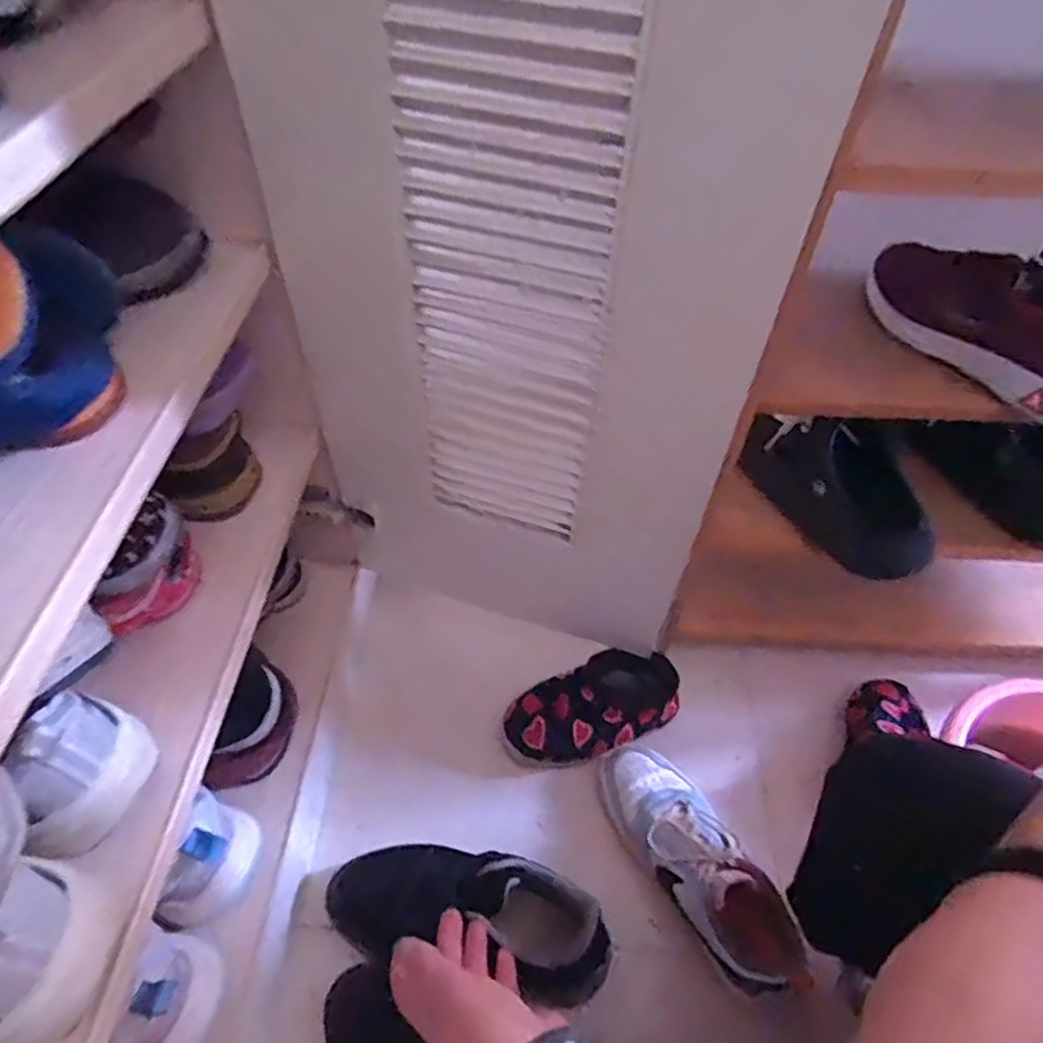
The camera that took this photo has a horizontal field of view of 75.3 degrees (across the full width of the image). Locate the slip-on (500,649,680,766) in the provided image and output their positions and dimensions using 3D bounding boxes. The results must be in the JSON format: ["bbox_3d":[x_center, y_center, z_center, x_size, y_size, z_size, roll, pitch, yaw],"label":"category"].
[{"bbox_3d":[0.082,0.209,0.771,0.206,0.060,0.094,-17,52,-15],"label":"slip-on"}]

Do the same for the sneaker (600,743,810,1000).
[{"bbox_3d":[0.176,0.321,0.660,0.094,0.081,0.253,-23,54,-20],"label":"sneaker"}]

